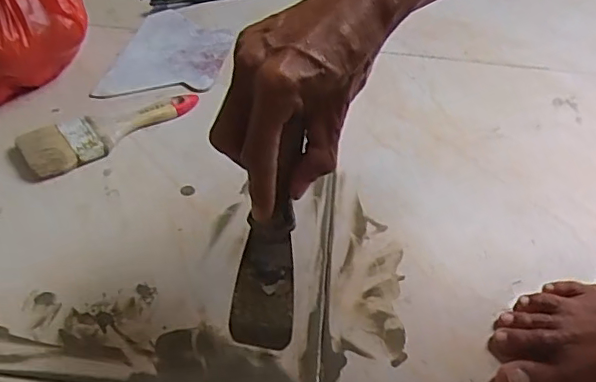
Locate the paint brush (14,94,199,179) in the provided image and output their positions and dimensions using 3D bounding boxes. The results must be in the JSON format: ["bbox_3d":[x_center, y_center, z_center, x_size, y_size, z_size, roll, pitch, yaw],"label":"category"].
[{"bbox_3d":[-0.193,-0.071,0.586,0.189,0.023,0.054,-32,55,-31],"label":"paint brush"}]

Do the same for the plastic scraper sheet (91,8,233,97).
[{"bbox_3d":[-0.158,-0.175,0.710,0.128,0.006,0.196,7,46,3],"label":"plastic scraper sheet"}]

